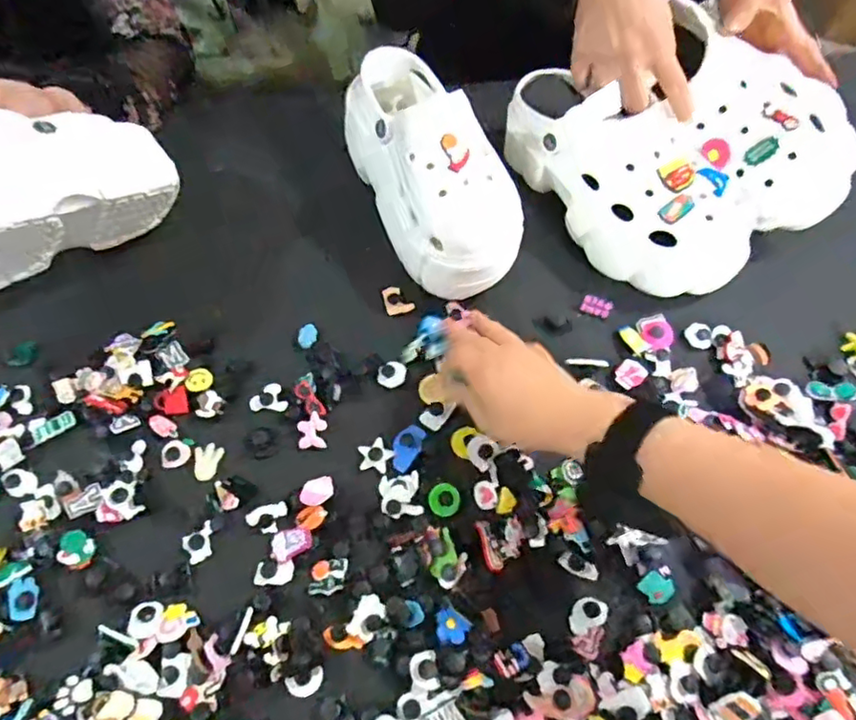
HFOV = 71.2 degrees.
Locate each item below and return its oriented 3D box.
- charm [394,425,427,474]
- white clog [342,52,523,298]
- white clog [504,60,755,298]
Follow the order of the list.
[{"bbox_3d":[-0.016,0.069,0.465,0.023,0.004,0.039,11,60,7],"label":"charm"},{"bbox_3d":[0.005,-0.171,0.543,0.109,0.109,0.242,-20,61,-11],"label":"white clog"},{"bbox_3d":[0.182,-0.172,0.544,0.125,0.106,0.255,-27,63,-14],"label":"white clog"}]

